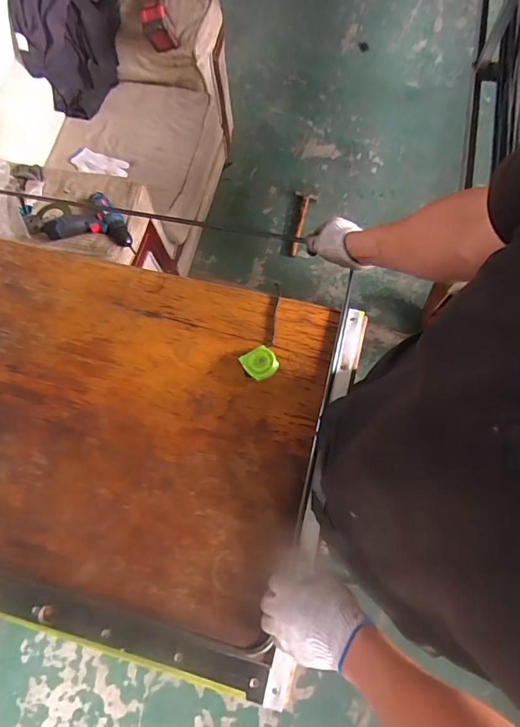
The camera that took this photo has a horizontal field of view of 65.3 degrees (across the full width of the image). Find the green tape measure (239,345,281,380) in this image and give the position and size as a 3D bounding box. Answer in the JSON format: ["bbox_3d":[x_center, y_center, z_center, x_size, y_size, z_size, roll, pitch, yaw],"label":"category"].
[{"bbox_3d":[0.001,0.002,0.724,0.058,0.039,0.057,-30,74,-6],"label":"green tape measure"}]

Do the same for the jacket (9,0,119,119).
[{"bbox_3d":[-0.654,-1.109,1.377,0.325,0.079,0.469,0,105,-24],"label":"jacket"}]

